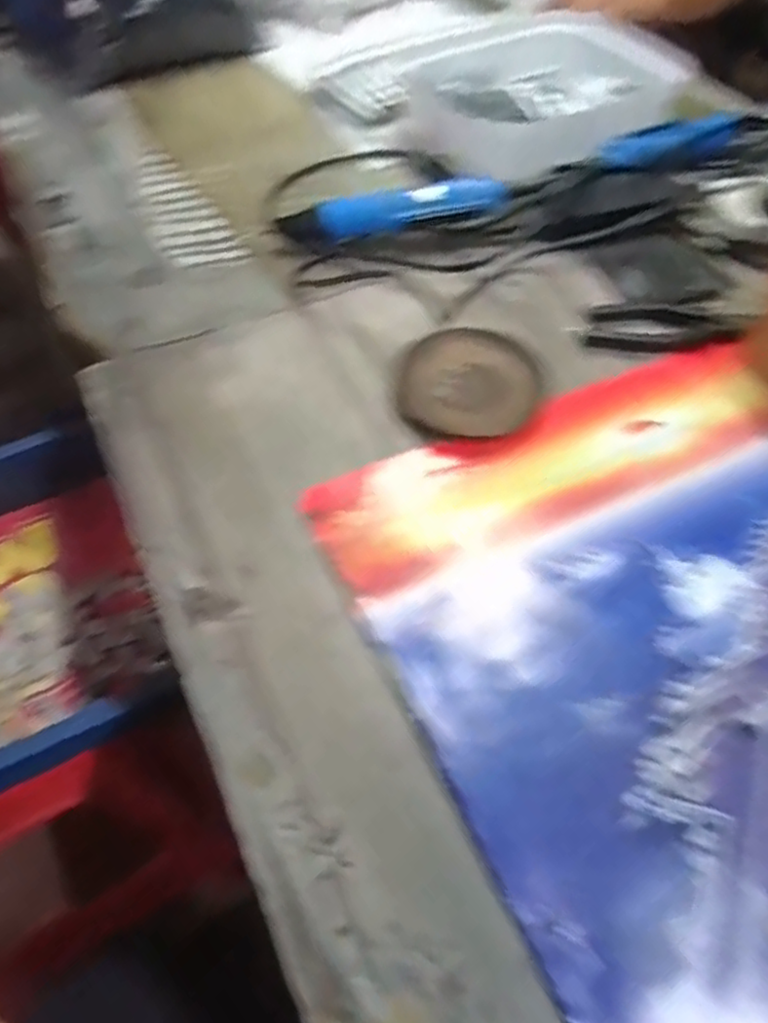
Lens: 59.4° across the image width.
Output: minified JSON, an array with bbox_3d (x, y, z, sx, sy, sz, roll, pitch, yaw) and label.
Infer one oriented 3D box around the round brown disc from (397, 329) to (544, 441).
[{"bbox_3d":[0.068,-0.104,0.522,0.104,0.010,0.116,16,56,11],"label":"round brown disc"}]

